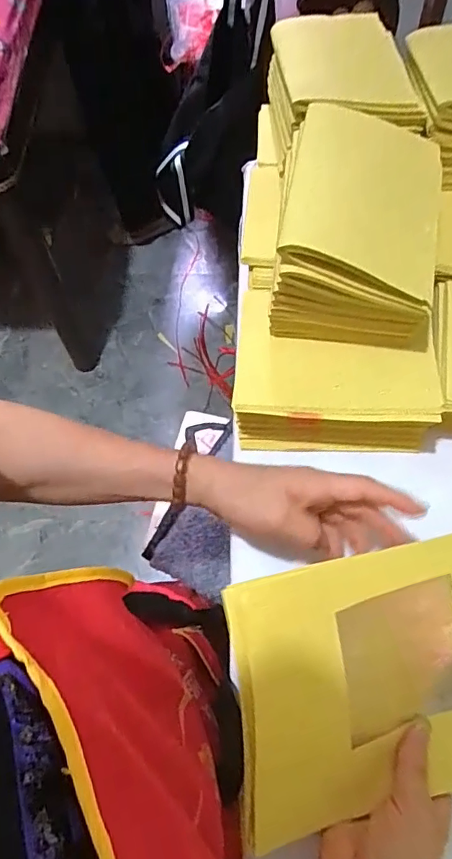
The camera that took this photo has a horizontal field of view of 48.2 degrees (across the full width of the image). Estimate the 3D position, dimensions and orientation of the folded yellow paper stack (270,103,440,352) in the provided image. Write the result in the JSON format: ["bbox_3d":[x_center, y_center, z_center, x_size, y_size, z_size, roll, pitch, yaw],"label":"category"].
[{"bbox_3d":[0.110,-0.165,0.408,0.123,0.100,0.167,9,67,6],"label":"folded yellow paper stack"}]

